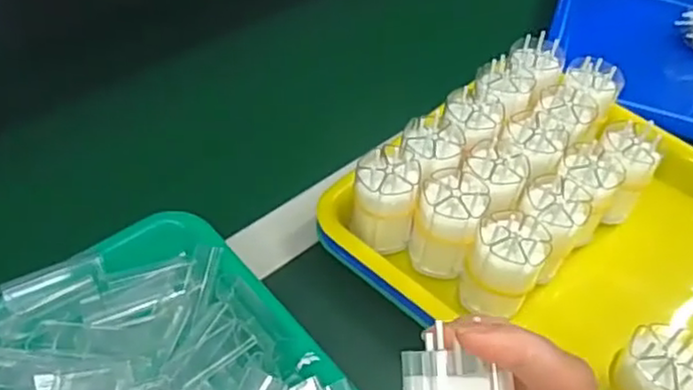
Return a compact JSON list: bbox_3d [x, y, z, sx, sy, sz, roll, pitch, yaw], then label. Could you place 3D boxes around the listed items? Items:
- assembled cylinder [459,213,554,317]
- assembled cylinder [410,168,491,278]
[{"bbox_3d":[0.090,0.044,0.393,0.041,0.058,0.043,3,49,-4],"label":"assembled cylinder"},{"bbox_3d":[0.062,0.017,0.412,0.040,0.058,0.041,23,50,13],"label":"assembled cylinder"}]

